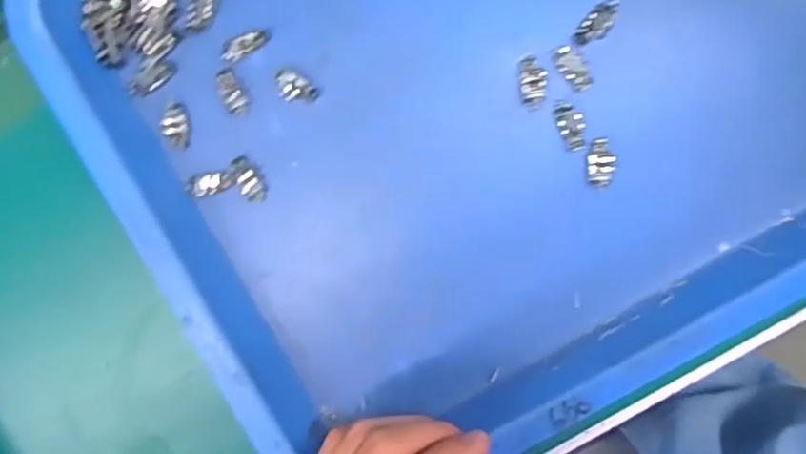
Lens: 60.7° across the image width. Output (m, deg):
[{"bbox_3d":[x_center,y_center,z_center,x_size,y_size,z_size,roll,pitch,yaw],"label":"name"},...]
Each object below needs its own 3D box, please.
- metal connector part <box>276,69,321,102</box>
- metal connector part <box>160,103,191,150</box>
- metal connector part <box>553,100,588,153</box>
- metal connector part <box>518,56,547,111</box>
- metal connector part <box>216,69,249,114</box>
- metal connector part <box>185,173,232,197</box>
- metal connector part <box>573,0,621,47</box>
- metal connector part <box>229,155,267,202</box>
[{"bbox_3d":[-0.057,-0.073,0.362,0.025,0.005,0.014,32,92,0],"label":"metal connector part"},{"bbox_3d":[-0.121,-0.054,0.367,0.014,0.004,0.024,-12,92,2],"label":"metal connector part"},{"bbox_3d":[0.088,-0.053,0.358,0.013,0.005,0.027,-21,92,2],"label":"metal connector part"},{"bbox_3d":[0.067,-0.075,0.353,0.014,0.006,0.027,-1,92,1],"label":"metal connector part"},{"bbox_3d":[-0.091,-0.071,0.363,0.011,0.004,0.023,-27,91,2],"label":"metal connector part"},{"bbox_3d":[-0.104,-0.023,0.366,0.024,0.004,0.012,-10,92,2],"label":"metal connector part"},{"bbox_3d":[0.100,-0.105,0.353,0.014,0.004,0.031,43,92,-1],"label":"metal connector part"},{"bbox_3d":[-0.083,-0.026,0.366,0.013,0.004,0.026,-31,91,2],"label":"metal connector part"}]

